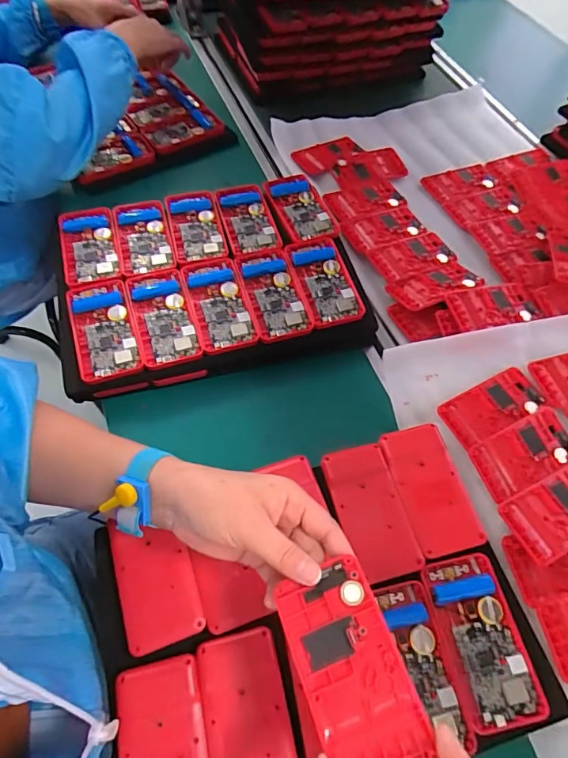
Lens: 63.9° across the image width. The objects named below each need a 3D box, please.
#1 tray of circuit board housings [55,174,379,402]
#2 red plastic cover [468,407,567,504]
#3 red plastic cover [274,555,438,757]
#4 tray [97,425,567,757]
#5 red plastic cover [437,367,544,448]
[{"bbox_3d":[-0.089,-0.123,0.550,0.339,0.053,0.247,-12,61,-10],"label":"tray of circuit board housings"},{"bbox_3d":[0.246,0.076,0.466,0.119,0.013,0.058,-21,63,-15],"label":"red plastic cover"},{"bbox_3d":[0.040,0.177,0.279,0.061,0.017,0.115,-17,62,-11],"label":"red plastic cover"},{"bbox_3d":[0.028,0.196,0.381,0.334,0.026,0.248,-15,62,-12],"label":"tray"},{"bbox_3d":[0.229,0.028,0.494,0.116,0.009,0.054,-24,64,-16],"label":"red plastic cover"}]

